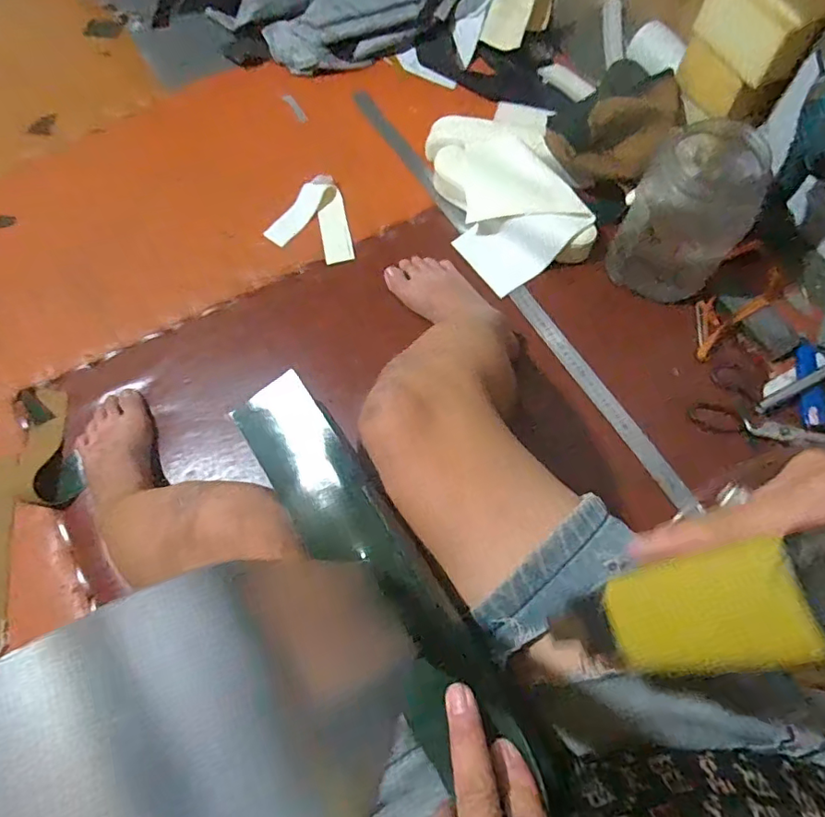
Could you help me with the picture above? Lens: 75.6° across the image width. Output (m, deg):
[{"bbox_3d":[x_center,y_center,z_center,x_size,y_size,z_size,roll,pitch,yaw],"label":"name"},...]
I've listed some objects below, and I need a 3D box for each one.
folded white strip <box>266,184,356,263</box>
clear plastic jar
[{"bbox_3d":[-0.152,-0.316,0.902,0.155,0.028,0.140,26,72,12],"label":"folded white strip"},{"bbox_3d":[0.393,-0.275,0.755,0.148,0.198,0.171,38,75,16],"label":"clear plastic jar"}]

